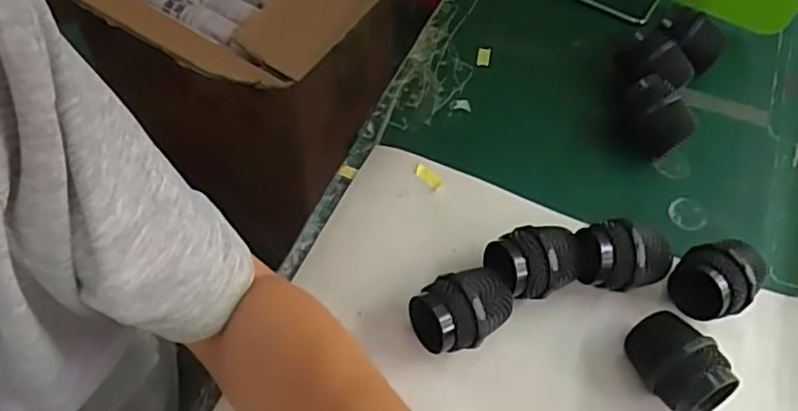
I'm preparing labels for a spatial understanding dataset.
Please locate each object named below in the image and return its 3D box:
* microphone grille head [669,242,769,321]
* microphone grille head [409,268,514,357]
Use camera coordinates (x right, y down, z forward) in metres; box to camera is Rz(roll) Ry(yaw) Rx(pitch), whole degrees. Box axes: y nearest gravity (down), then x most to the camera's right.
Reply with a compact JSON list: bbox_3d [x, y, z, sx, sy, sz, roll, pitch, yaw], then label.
[{"bbox_3d":[0.212,0.049,0.418,0.061,0.045,0.045,-30,63,-20],"label":"microphone grille head"},{"bbox_3d":[0.041,0.069,0.402,0.064,0.045,0.043,-19,60,-15],"label":"microphone grille head"}]

